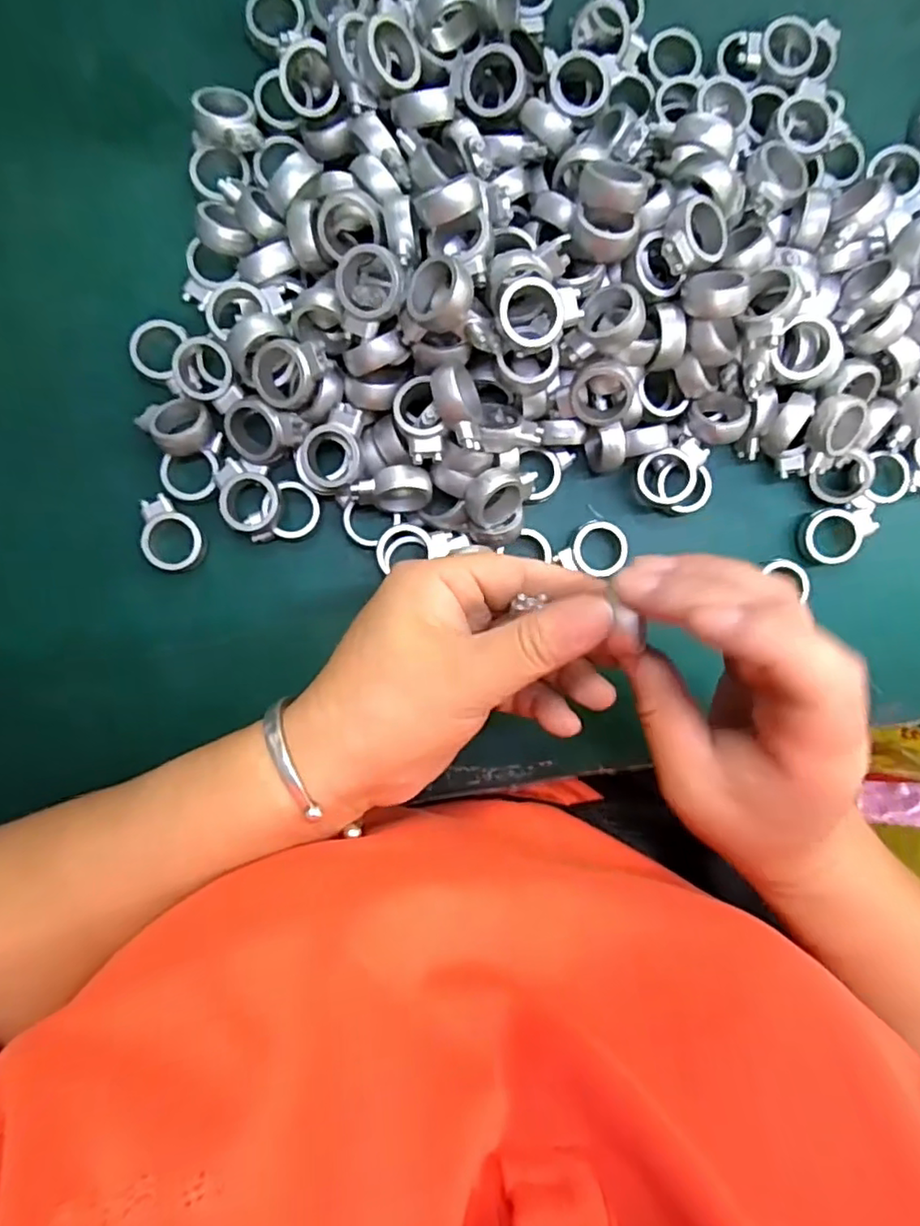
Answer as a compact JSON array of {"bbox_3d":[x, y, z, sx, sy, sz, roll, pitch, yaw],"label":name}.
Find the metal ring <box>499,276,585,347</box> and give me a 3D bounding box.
[{"bbox_3d":[0.031,-0.117,0.246,0.033,0.006,0.024,-18,94,-3],"label":"metal ring"}]

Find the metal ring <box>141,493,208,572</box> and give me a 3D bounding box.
[{"bbox_3d":[-0.129,-0.034,0.282,0.025,0.004,0.035,-35,94,-3],"label":"metal ring"}]

